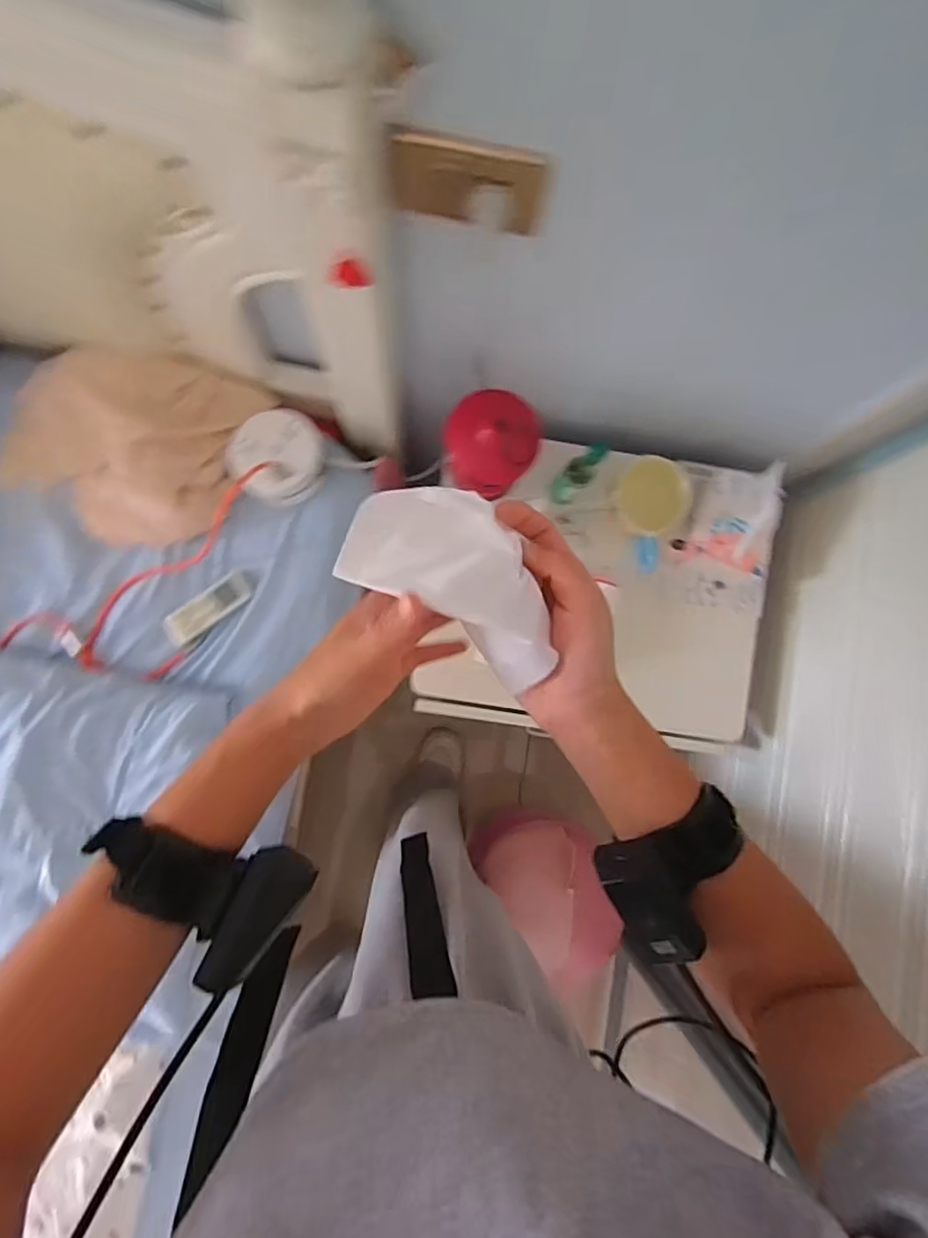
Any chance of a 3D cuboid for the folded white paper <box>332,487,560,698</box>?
[{"bbox_3d":[0.001,-0.020,0.318,0.121,0.030,0.068,37,84,0],"label":"folded white paper"}]

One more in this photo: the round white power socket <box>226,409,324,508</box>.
[{"bbox_3d":[-0.244,-0.207,0.784,0.114,0.043,0.117,0,85,-4],"label":"round white power socket"}]

